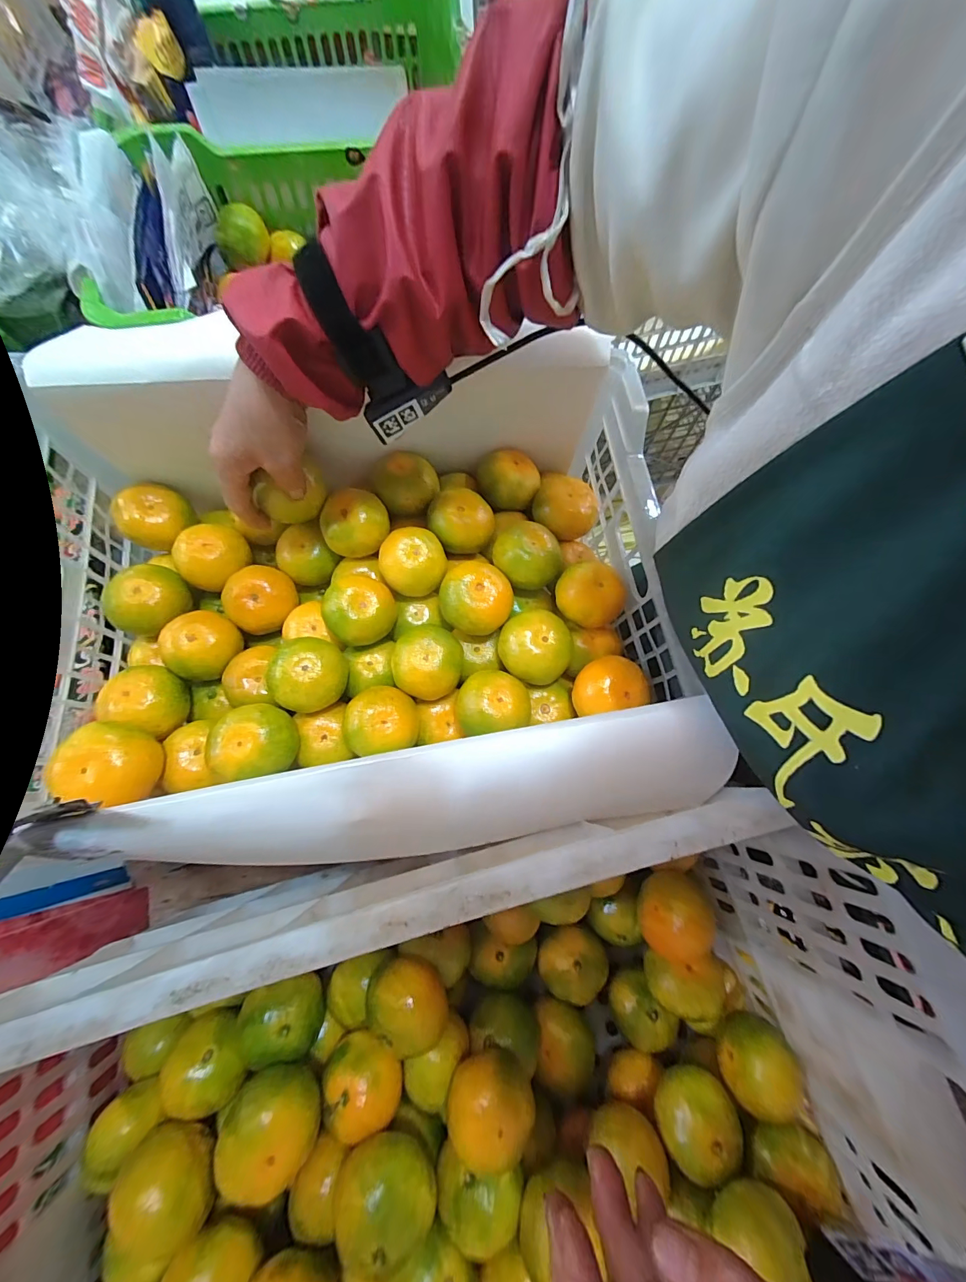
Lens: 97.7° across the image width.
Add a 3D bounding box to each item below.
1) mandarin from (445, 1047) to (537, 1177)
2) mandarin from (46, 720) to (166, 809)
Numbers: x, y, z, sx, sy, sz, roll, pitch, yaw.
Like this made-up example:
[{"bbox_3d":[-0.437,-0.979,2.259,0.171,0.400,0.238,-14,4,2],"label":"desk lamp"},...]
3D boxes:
[{"bbox_3d":[0.008,0.356,0.317,0.064,0.056,0.059,-7,74,-3],"label":"mandarin"},{"bbox_3d":[-0.282,0.093,0.329,0.064,0.054,0.059,0,74,-1],"label":"mandarin"}]

